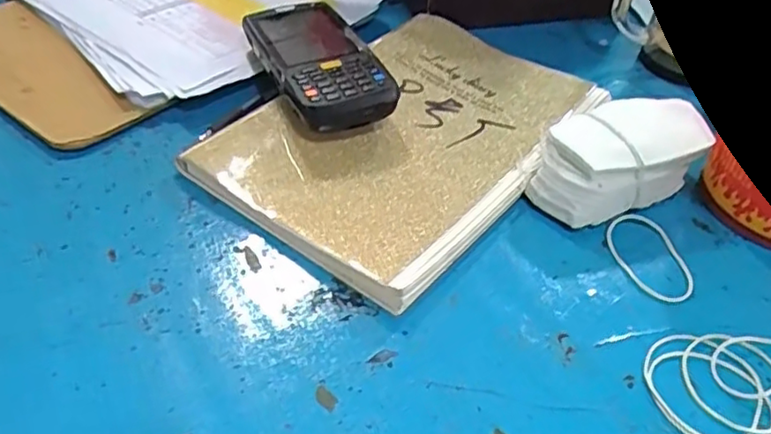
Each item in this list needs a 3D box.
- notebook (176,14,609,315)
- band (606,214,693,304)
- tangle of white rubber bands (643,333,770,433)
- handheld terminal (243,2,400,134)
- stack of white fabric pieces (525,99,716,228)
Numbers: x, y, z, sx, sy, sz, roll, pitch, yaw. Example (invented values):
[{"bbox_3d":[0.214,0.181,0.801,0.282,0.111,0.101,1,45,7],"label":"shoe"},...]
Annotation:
[{"bbox_3d":[0.017,-0.058,0.429,0.172,0.020,0.246,31,51,26],"label":"notebook"},{"bbox_3d":[0.151,0.022,0.366,0.038,0.005,0.064,-5,45,-7],"label":"band"},{"bbox_3d":[0.174,0.073,0.315,0.103,0.004,0.062,-25,50,-25],"label":"tangle of white rubber bands"},{"bbox_3d":[-0.048,-0.104,0.444,0.065,0.034,0.144,-16,47,-19],"label":"handheld terminal"},{"bbox_3d":[0.140,-0.035,0.390,0.106,0.048,0.056,-16,47,-18],"label":"stack of white fabric pieces"}]

